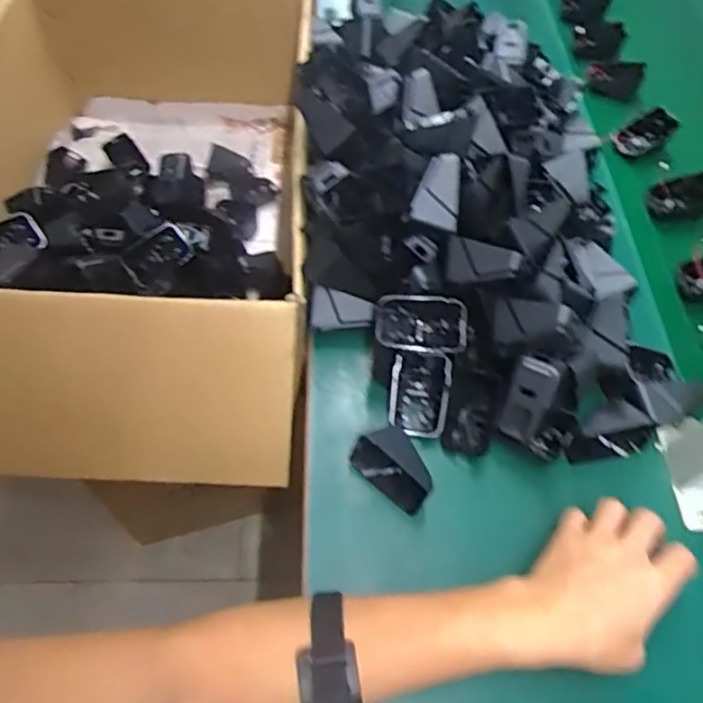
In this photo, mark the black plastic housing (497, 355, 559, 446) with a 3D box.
[{"bbox_3d":[0.145,0.040,0.491,0.035,0.069,0.013,16,18,7],"label":"black plastic housing"}]

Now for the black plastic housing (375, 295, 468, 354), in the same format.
[{"bbox_3d":[0.059,-0.023,0.514,0.076,0.029,0.048,8,59,1],"label":"black plastic housing"}]

